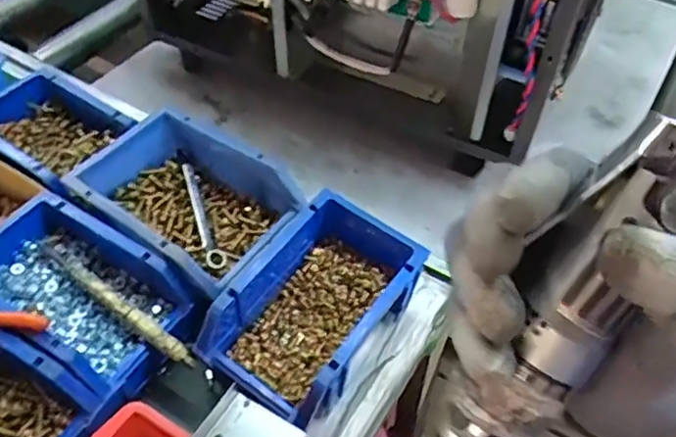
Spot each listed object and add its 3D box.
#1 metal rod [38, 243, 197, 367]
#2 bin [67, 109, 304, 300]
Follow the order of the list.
[{"bbox_3d":[-0.174,0.061,0.458,0.172,0.013,0.017,32,57,23],"label":"metal rod"},{"bbox_3d":[-0.135,-0.018,0.517,0.183,0.062,0.125,29,56,21],"label":"bin"}]

